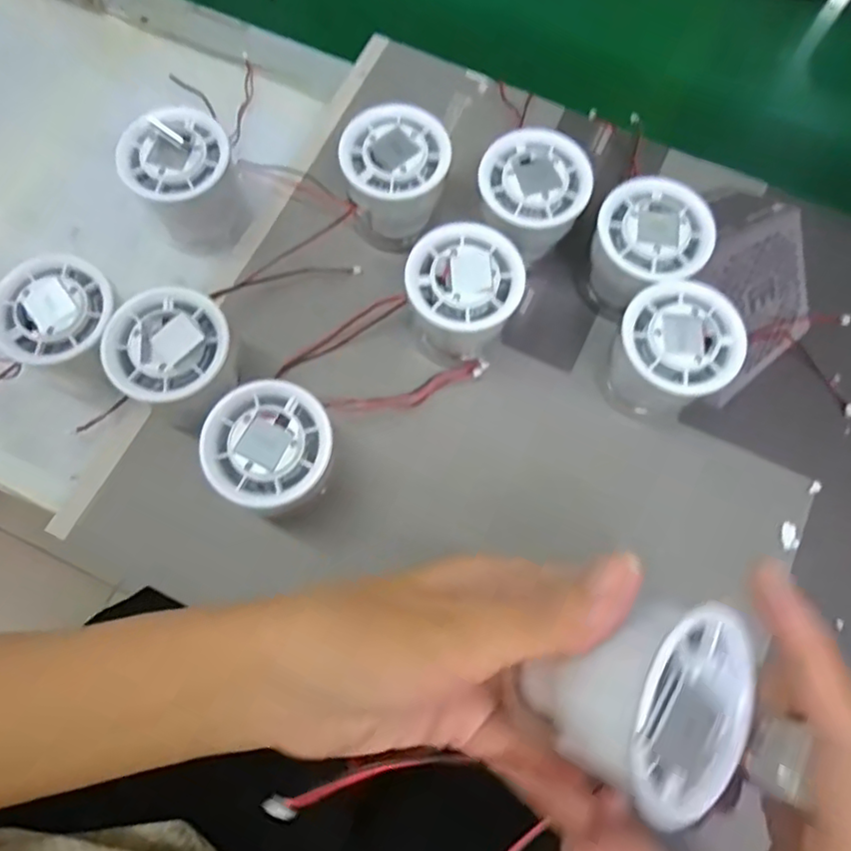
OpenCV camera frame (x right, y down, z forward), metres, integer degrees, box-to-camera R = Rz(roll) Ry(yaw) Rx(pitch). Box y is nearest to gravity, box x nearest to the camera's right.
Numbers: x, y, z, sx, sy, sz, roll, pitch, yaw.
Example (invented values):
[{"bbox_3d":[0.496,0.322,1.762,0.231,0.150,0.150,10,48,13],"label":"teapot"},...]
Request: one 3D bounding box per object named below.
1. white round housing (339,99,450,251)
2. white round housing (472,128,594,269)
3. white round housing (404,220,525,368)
[{"bbox_3d":[-0.016,-0.133,0.336,0.055,0.054,0.067,6,73,1],"label":"white round housing"},{"bbox_3d":[0.057,-0.122,0.332,0.055,0.052,0.057,0,73,-1],"label":"white round housing"},{"bbox_3d":[0.019,-0.064,0.320,0.055,0.065,0.061,21,74,5],"label":"white round housing"}]

